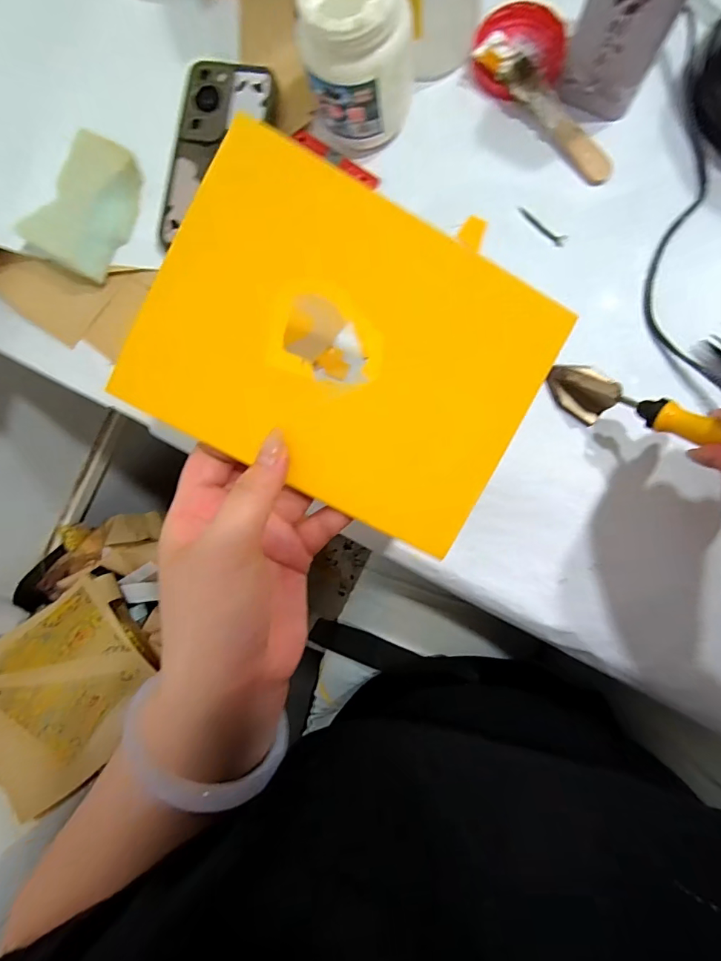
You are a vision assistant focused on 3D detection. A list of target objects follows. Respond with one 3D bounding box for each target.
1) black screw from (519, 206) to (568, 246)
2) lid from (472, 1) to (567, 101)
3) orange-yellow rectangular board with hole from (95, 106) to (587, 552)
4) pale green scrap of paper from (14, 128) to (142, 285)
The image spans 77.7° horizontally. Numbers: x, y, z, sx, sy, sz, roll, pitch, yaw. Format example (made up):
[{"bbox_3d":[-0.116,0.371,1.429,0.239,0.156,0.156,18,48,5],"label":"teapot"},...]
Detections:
[{"bbox_3d":[0.140,-0.197,0.346,0.045,0.004,0.007,43,93,7],"label":"black screw"},{"bbox_3d":[0.123,-0.334,0.347,0.069,0.018,0.076,9,88,8],"label":"lid"},{"bbox_3d":[-0.005,-0.065,0.227,0.190,0.005,0.147,28,95,-9],"label":"orange-yellow rectangular board with hole"},{"bbox_3d":[-0.222,-0.223,0.367,0.056,0.032,0.101,25,90,8],"label":"pale green scrap of paper"}]

